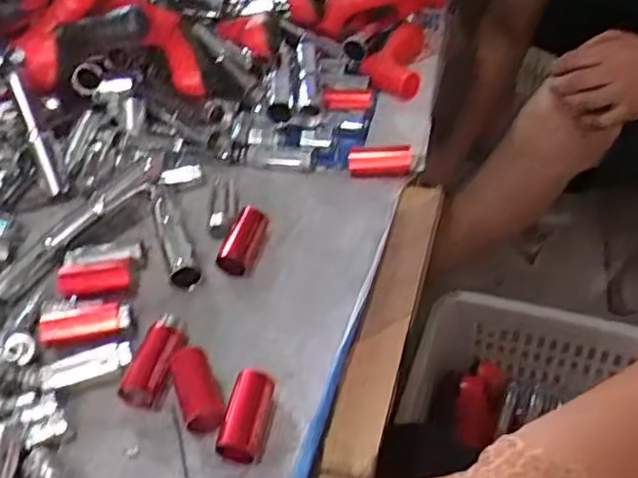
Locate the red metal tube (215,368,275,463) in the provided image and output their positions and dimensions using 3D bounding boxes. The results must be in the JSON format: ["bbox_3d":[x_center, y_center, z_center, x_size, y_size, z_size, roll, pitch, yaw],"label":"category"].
[{"bbox_3d":[-0.050,0.126,0.484,0.028,0.034,0.060,7,46,14],"label":"red metal tube"}]

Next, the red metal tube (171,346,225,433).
[{"bbox_3d":[-0.092,0.115,0.512,0.030,0.030,0.062,-18,45,-12],"label":"red metal tube"}]

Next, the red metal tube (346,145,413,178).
[{"bbox_3d":[0.062,-0.077,0.683,0.063,0.027,0.024,-2,44,4],"label":"red metal tube"}]

